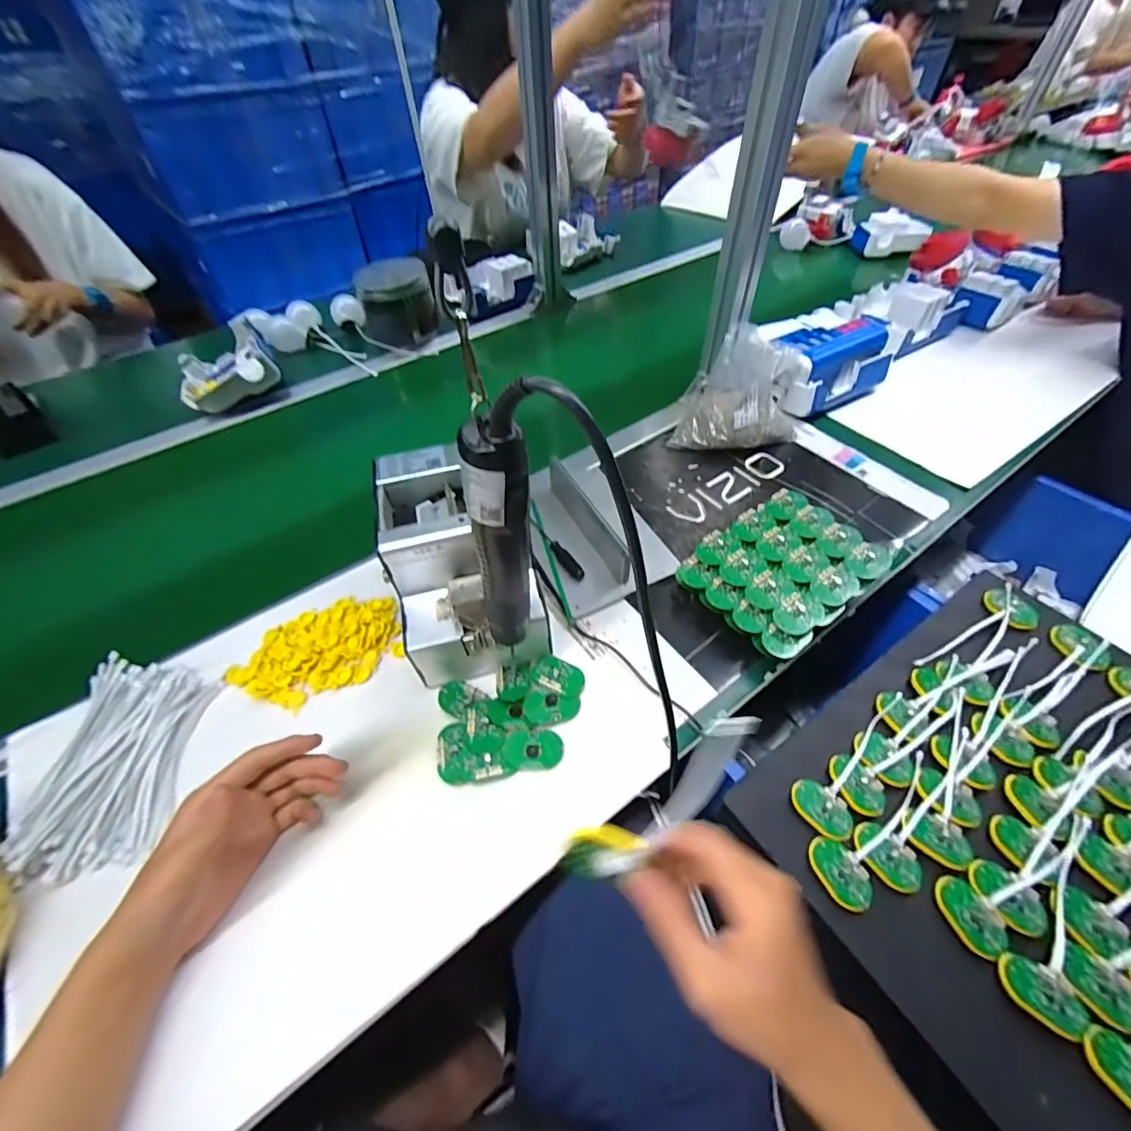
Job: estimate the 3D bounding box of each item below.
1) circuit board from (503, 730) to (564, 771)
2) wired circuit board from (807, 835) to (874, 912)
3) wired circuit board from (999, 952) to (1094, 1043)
[{"bbox_3d":[-0.028,0.161,0.427,0.051,0.009,0.034,-3,53,-6],"label":"circuit board"},{"bbox_3d":[0.239,0.266,0.423,0.037,0.006,0.057,-30,51,-4],"label":"wired circuit board"},{"bbox_3d":[0.364,0.326,0.371,0.035,0.014,0.055,-36,63,-27],"label":"wired circuit board"}]

